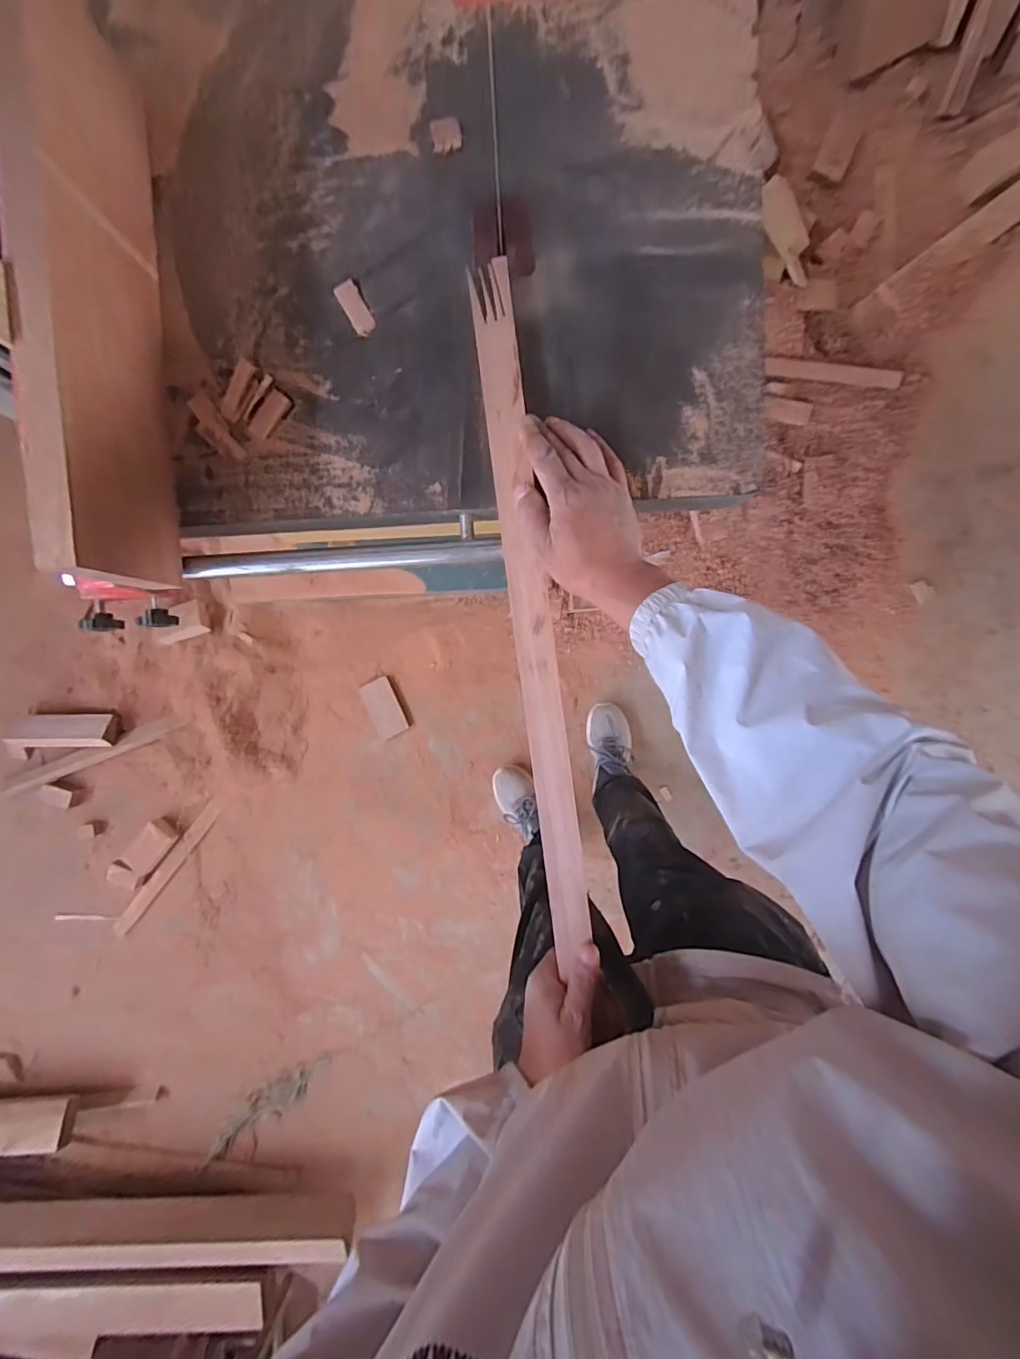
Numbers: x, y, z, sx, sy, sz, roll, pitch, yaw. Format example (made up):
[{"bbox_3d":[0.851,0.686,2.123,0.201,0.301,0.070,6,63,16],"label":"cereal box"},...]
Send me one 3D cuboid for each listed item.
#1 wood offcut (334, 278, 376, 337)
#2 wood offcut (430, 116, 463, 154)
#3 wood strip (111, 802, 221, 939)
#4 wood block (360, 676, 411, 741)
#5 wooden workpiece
[{"bbox_3d":[-0.140,-0.335,0.463,0.021,0.004,0.048,-31,92,2],"label":"wood offcut"},{"bbox_3d":[-0.056,-0.479,0.450,0.026,0.005,0.026,0,93,1],"label":"wood offcut"},{"bbox_3d":[-0.892,0.490,1.343,0.037,0.017,0.388,36,82,-5],"label":"wood strip"},{"bbox_3d":[-0.320,0.073,1.323,0.096,0.036,0.150,-27,97,2],"label":"wood block"},{"bbox_3d":[0.020,-0.057,0.452,0.034,0.013,0.594,-7,92,-1],"label":"wooden workpiece"}]

